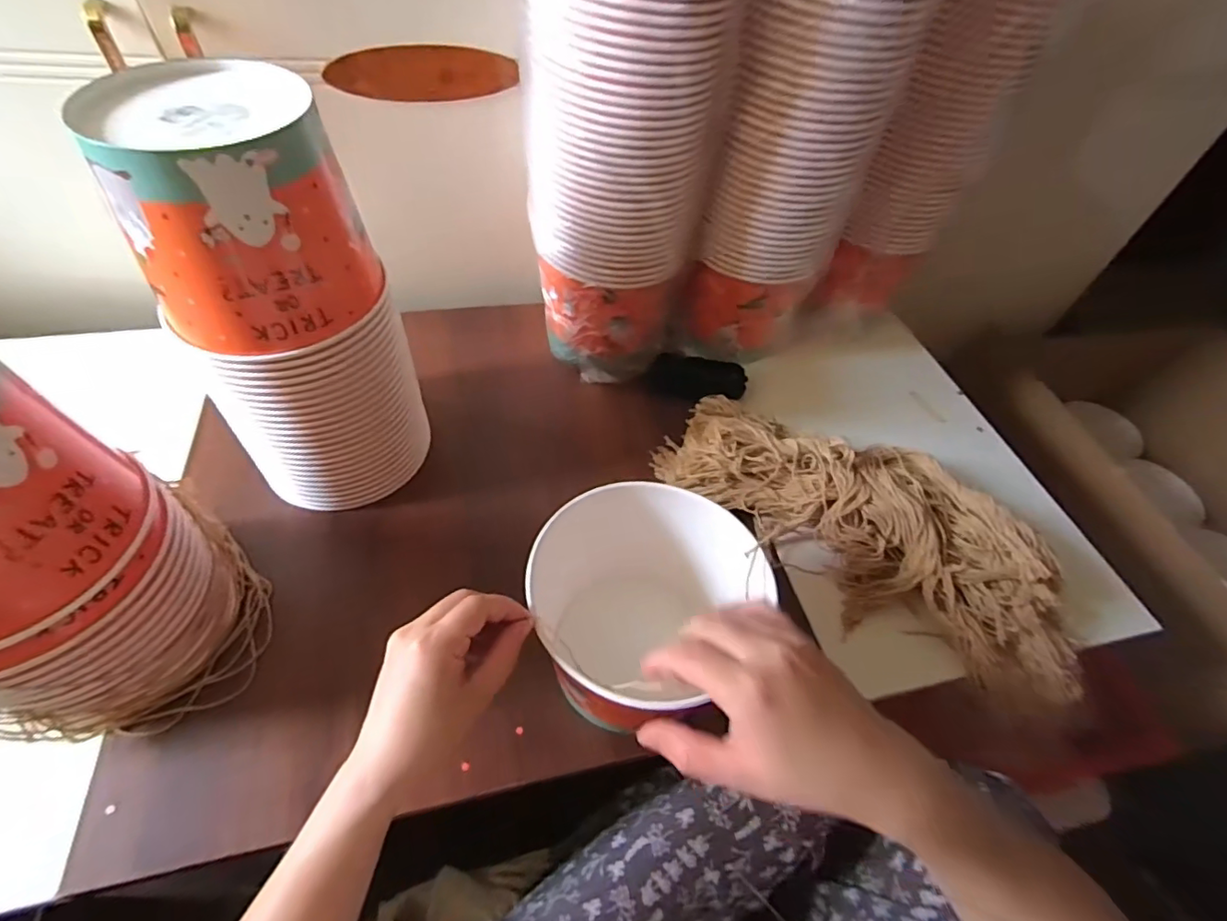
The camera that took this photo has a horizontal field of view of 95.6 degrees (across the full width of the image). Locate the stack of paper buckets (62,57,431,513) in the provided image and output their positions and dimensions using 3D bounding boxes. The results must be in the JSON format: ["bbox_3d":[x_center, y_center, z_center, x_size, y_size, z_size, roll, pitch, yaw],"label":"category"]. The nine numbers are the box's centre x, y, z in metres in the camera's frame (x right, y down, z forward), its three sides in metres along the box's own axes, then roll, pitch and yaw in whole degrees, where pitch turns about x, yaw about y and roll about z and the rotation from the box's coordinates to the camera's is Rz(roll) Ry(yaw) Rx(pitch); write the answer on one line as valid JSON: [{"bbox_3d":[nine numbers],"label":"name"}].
[{"bbox_3d":[-0.248,-0.103,0.437,0.144,0.306,0.133,-10,54,-13],"label":"stack of paper buckets"}]

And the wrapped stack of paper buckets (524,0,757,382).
[{"bbox_3d":[0.011,-0.274,0.534,0.134,0.413,0.141,-37,64,-28],"label":"wrapped stack of paper buckets"}]

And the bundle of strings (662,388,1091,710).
[{"bbox_3d":[0.243,0.056,0.539,0.200,0.065,0.416,-36,63,-28],"label":"bundle of strings"}]

